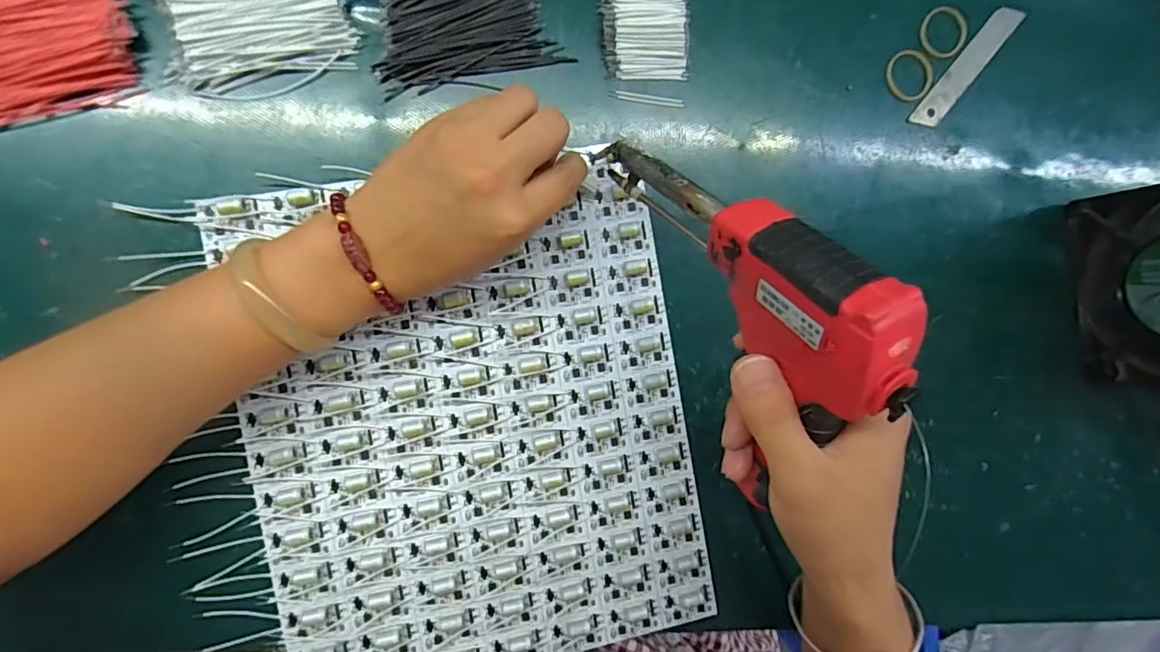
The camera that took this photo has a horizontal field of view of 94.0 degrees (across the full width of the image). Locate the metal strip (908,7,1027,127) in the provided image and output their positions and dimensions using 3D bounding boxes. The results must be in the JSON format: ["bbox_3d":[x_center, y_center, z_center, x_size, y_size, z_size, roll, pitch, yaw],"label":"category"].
[{"bbox_3d":[0.246,-0.164,0.344,0.018,0.004,0.094,39,88,-3],"label":"metal strip"}]

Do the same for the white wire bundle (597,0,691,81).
[{"bbox_3d":[0.038,-0.172,0.311,0.051,0.010,0.054,-1,93,-8],"label":"white wire bundle"}]

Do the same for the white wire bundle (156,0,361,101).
[{"bbox_3d":[-0.170,-0.162,0.285,0.091,0.010,0.073,-12,95,-8],"label":"white wire bundle"}]

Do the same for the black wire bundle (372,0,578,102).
[{"bbox_3d":[-0.067,-0.171,0.297,0.100,0.008,0.073,-20,96,-7],"label":"black wire bundle"}]

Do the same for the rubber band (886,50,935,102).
[{"bbox_3d":[0.208,-0.158,0.339,0.031,0.004,0.031,-6,94,-8],"label":"rubber band"}]

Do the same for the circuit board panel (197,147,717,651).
[{"bbox_3d":[-0.058,0.057,0.309,0.241,0.013,0.281,-10,94,-8],"label":"circuit board panel"}]

